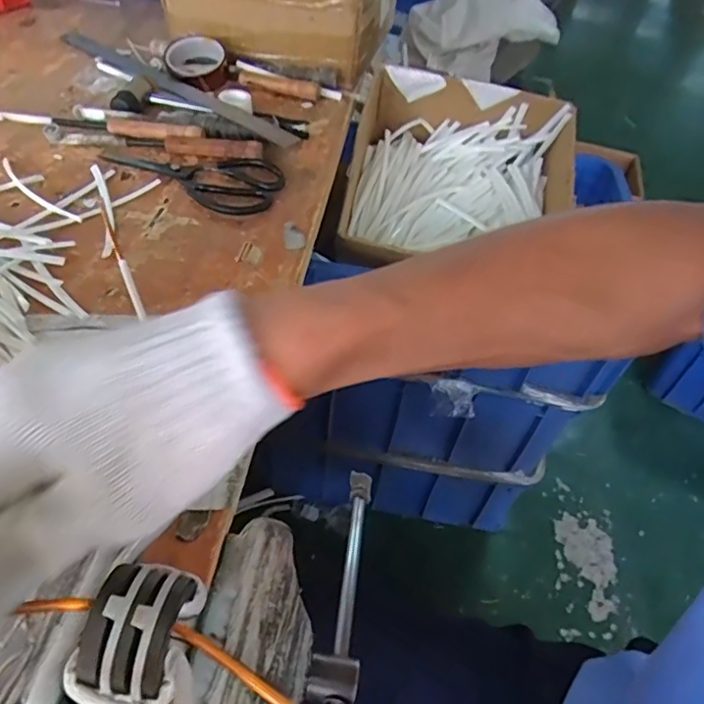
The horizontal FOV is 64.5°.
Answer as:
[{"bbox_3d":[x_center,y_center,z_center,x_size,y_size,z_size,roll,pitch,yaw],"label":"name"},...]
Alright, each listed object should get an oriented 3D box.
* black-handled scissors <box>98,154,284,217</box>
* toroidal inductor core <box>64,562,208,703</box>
[{"bbox_3d":[-0.187,-0.228,0.696,0.220,0.008,0.113,25,50,16],"label":"black-handled scissors"},{"bbox_3d":[-0.082,0.107,0.216,0.038,0.028,0.053,10,48,3],"label":"toroidal inductor core"}]

